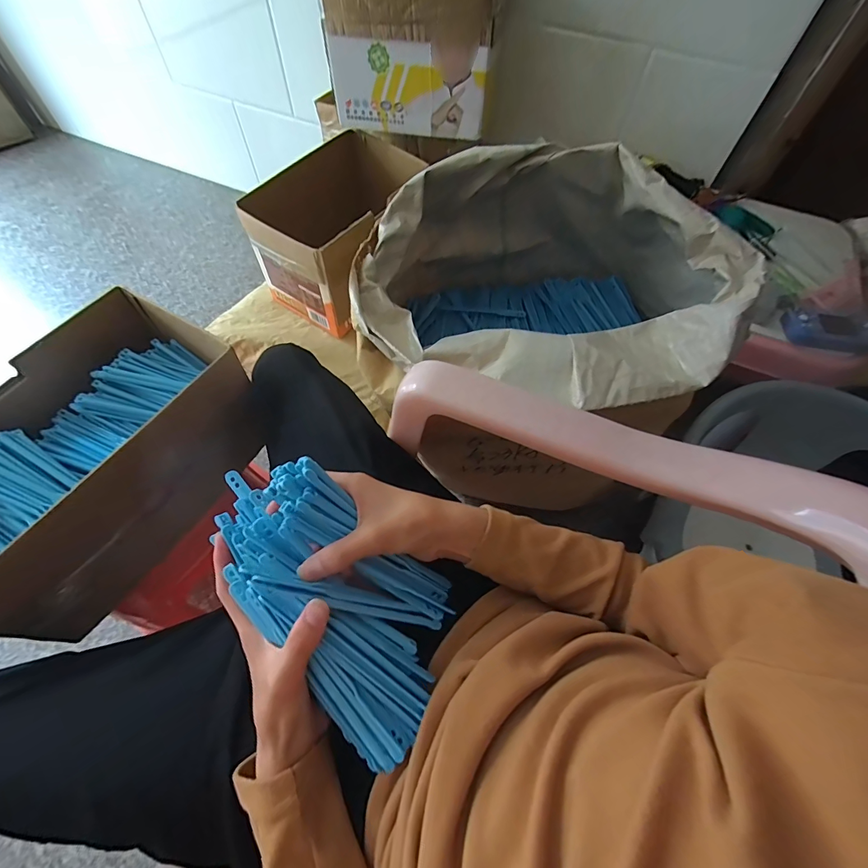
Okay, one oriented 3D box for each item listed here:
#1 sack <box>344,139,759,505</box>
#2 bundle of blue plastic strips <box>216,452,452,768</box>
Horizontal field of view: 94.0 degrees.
[{"bbox_3d":[0.118,-0.077,0.660,0.421,0.572,0.350,2,61,-1],"label":"sack"},{"bbox_3d":[-0.070,0.107,0.288,0.113,0.073,0.207,-37,85,-20],"label":"bundle of blue plastic strips"}]

